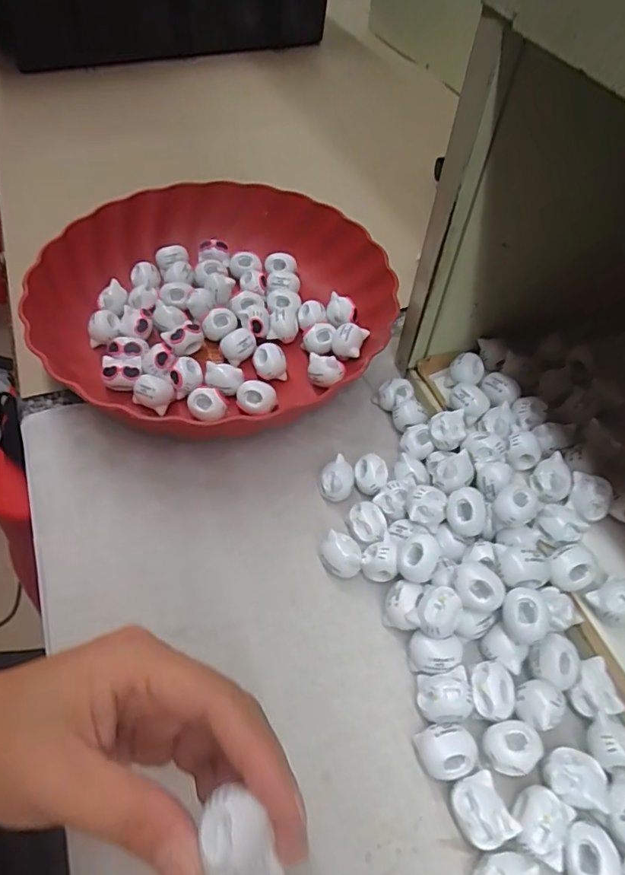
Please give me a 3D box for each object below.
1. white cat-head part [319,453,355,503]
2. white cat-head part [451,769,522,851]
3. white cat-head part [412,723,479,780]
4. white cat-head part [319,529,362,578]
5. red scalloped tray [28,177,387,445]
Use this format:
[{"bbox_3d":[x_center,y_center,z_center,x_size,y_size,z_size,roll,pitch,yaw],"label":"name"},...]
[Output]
[{"bbox_3d":[0.015,0.027,0.319,0.019,0.023,0.022,19,55,11],"label":"white cat-head part"},{"bbox_3d":[0.071,0.160,0.225,0.021,0.020,0.025,-20,57,-17],"label":"white cat-head part"},{"bbox_3d":[0.060,0.142,0.238,0.025,0.018,0.021,-14,56,-13],"label":"white cat-head part"},{"bbox_3d":[0.016,0.065,0.290,0.022,0.020,0.021,1,54,-2],"label":"white cat-head part"},{"bbox_3d":[-0.065,-0.094,0.380,0.235,0.053,0.231,24,56,14],"label":"red scalloped tray"}]

